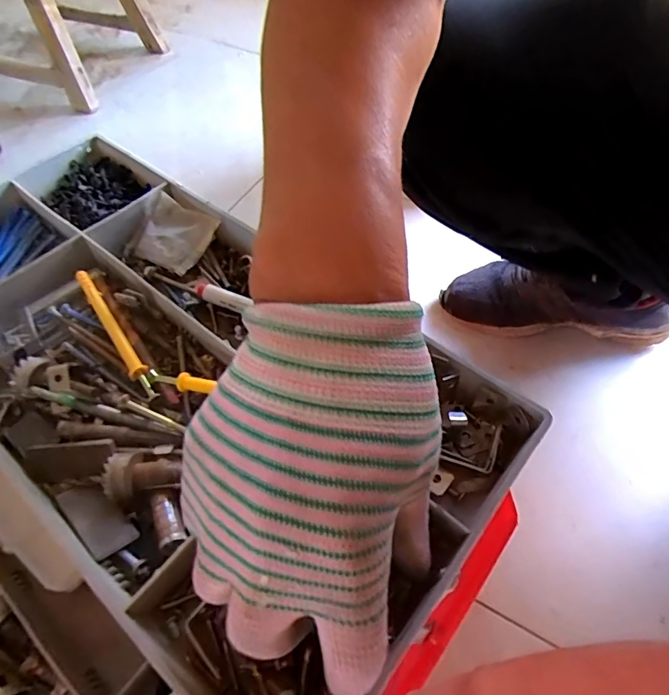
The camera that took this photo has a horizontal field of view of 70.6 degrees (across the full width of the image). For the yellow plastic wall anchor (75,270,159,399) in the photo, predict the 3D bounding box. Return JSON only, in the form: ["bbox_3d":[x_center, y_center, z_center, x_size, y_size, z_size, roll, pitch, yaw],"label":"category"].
[{"bbox_3d":[-0.142,-0.010,0.304,0.010,0.010,0.117,-33,61,-19],"label":"yellow plastic wall anchor"}]

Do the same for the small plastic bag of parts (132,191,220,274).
[{"bbox_3d":[-0.120,-0.085,0.355,0.057,0.015,0.050,29,78,18],"label":"small plastic bag of parts"}]

